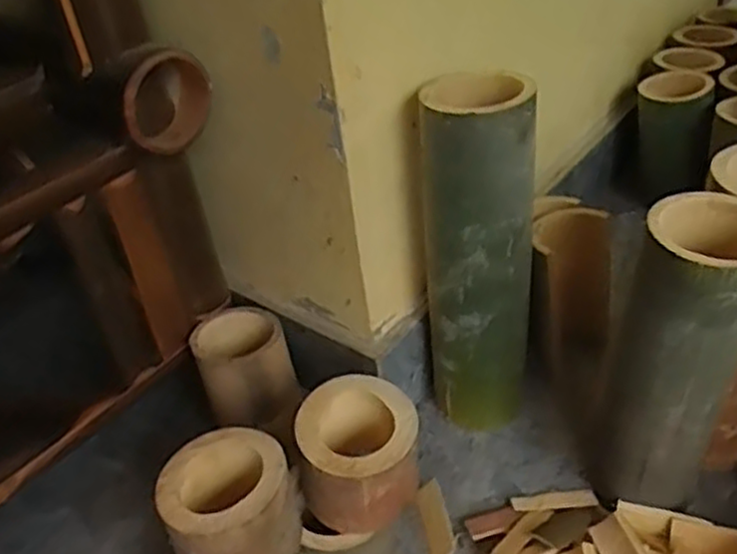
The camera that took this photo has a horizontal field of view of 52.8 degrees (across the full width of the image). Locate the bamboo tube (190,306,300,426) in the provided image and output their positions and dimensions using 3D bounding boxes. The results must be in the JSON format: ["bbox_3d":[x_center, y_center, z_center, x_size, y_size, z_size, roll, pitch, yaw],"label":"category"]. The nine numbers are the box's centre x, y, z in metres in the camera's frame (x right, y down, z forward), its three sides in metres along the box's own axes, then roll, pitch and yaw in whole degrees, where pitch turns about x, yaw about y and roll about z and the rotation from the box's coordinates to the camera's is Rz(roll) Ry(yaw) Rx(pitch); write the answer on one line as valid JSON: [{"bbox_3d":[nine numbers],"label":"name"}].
[{"bbox_3d":[-0.117,0.084,0.700,0.083,0.072,0.092,-19,37,-16],"label":"bamboo tube"}]

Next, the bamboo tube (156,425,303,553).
[{"bbox_3d":[-0.097,0.167,0.538,0.088,0.077,0.092,-5,37,4],"label":"bamboo tube"}]

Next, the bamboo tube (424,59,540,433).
[{"bbox_3d":[0.097,-0.016,0.660,0.088,0.314,0.085,-4,36,4],"label":"bamboo tube"}]

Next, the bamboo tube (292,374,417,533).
[{"bbox_3d":[-0.010,0.135,0.572,0.089,0.070,0.093,-5,36,3],"label":"bamboo tube"}]

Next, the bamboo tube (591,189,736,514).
[{"bbox_3d":[0.231,0.075,0.558,0.092,0.269,0.082,18,42,30],"label":"bamboo tube"}]

